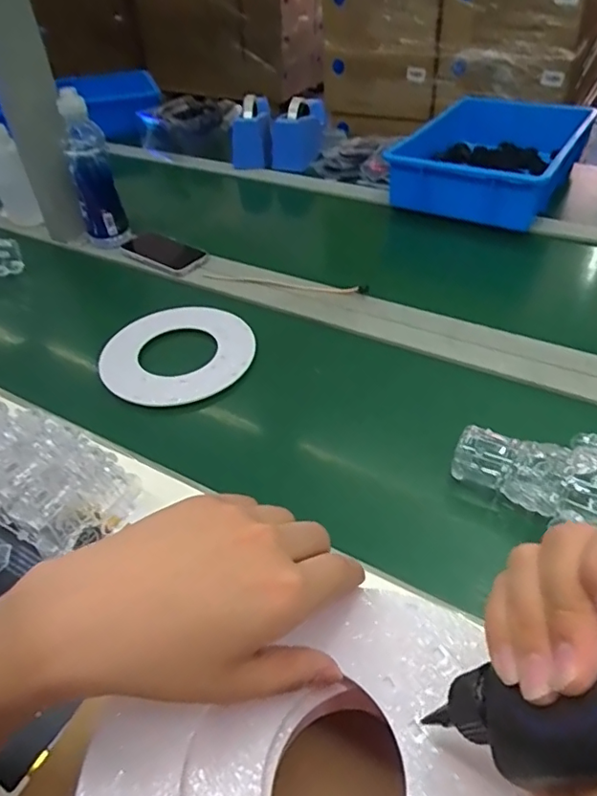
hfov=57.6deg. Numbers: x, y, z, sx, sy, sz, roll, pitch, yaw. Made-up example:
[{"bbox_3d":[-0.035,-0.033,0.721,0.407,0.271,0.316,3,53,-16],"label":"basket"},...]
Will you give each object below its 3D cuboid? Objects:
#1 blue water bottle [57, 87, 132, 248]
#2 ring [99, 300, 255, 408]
[{"bbox_3d":[-0.332,-0.351,0.877,0.069,0.251,0.081,-14,44,-10],"label":"blue water bottle"},{"bbox_3d":[-0.159,-0.065,0.709,0.191,0.011,0.208,-2,43,2],"label":"ring"}]

